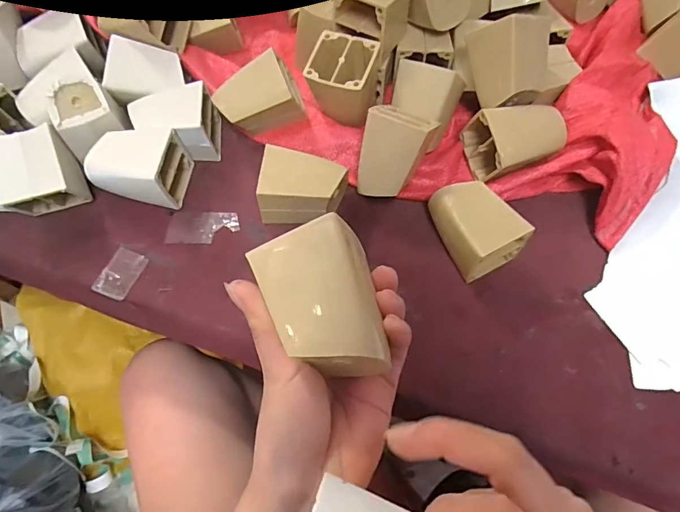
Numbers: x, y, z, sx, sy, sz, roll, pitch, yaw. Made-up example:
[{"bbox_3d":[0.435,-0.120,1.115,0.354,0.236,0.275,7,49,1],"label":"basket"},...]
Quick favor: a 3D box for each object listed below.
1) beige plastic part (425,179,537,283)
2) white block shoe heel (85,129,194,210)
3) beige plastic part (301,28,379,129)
[{"bbox_3d":[0.116,-0.028,0.391,0.058,0.048,0.079,-27,69,-11],"label":"beige plastic part"},{"bbox_3d":[-0.191,-0.081,0.422,0.077,0.056,0.064,7,67,4],"label":"white block shoe heel"},{"bbox_3d":[0.002,-0.163,0.426,0.059,0.065,0.059,17,68,8],"label":"beige plastic part"}]

